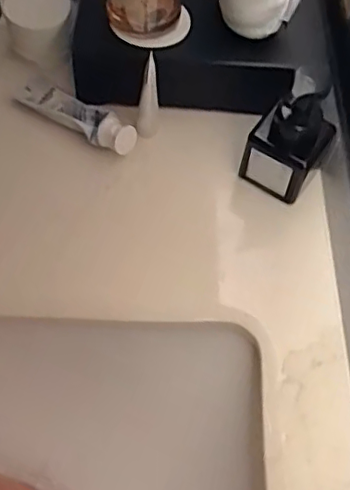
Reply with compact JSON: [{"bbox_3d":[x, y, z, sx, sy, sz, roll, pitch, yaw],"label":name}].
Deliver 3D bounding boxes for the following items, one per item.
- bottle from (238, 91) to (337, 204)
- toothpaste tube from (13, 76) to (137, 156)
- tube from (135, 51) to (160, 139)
[{"bbox_3d":[0.111,-0.107,0.559,0.067,0.121,0.065,30,63,12],"label":"bottle"},{"bbox_3d":[-0.106,-0.142,0.619,0.148,0.029,0.044,34,64,14],"label":"toothpaste tube"},{"bbox_3d":[-0.026,-0.149,0.597,0.023,0.090,0.030,5,61,-1],"label":"tube"}]

